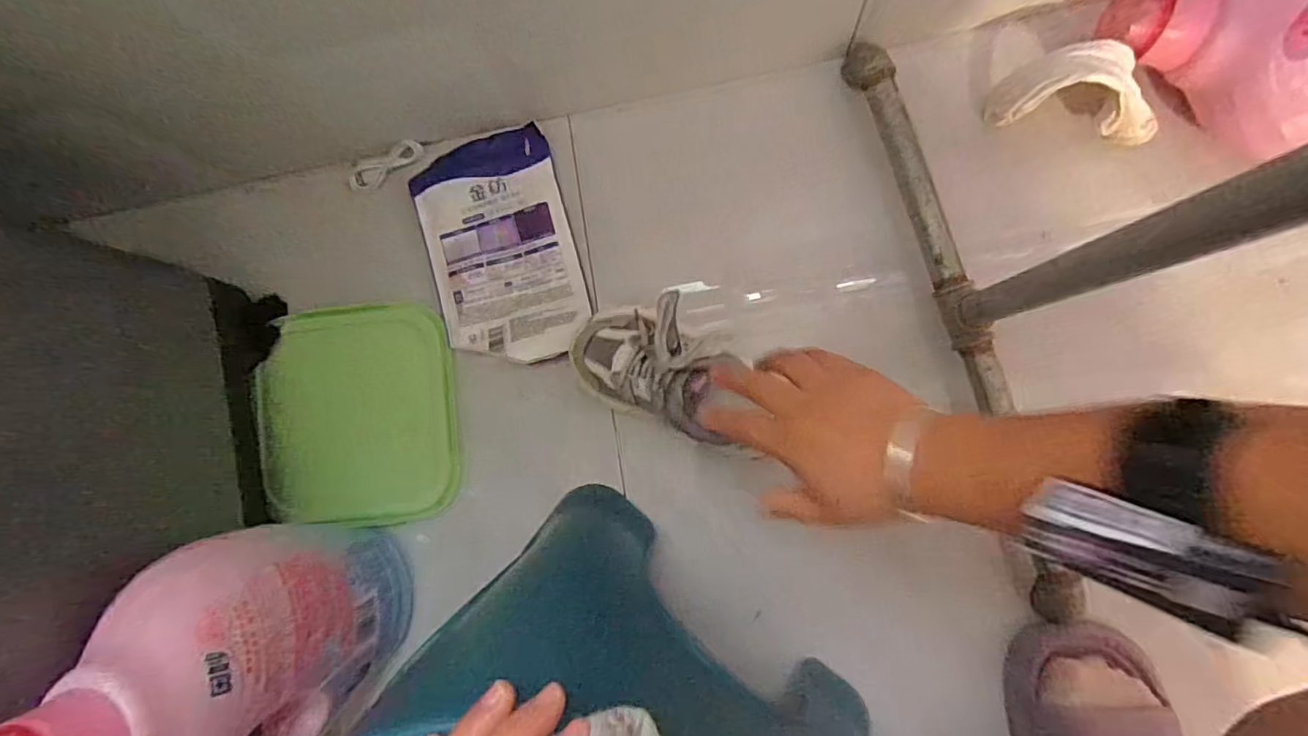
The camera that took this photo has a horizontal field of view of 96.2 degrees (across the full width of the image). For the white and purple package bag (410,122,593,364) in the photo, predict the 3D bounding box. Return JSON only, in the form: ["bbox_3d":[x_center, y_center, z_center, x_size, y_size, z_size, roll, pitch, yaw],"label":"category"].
[{"bbox_3d":[-0.140,-0.109,0.546,0.131,0.023,0.207,-15,85,5],"label":"white and purple package bag"}]

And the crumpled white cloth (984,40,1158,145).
[{"bbox_3d":[0.340,-0.219,0.467,0.122,0.070,0.054,15,88,7],"label":"crumpled white cloth"}]

